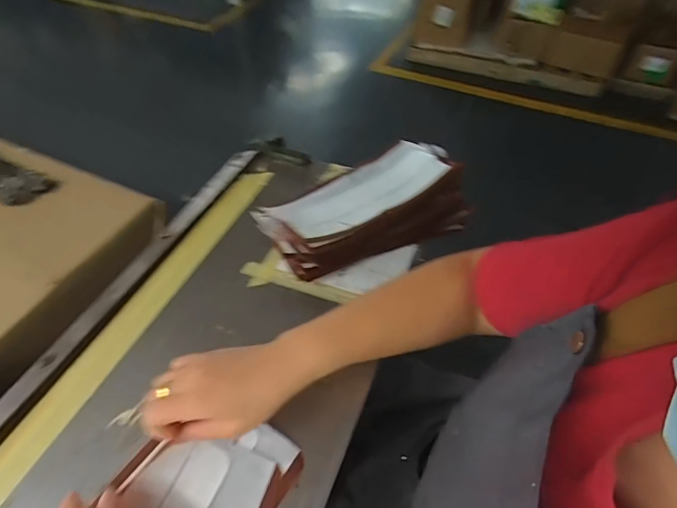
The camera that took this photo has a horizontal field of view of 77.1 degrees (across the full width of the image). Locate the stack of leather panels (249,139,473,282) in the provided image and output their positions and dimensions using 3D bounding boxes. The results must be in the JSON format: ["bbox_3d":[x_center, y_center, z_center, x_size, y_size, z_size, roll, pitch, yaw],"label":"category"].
[{"bbox_3d":[0.028,-0.060,0.527,0.242,0.070,0.126,-20,51,-18],"label":"stack of leather panels"}]

